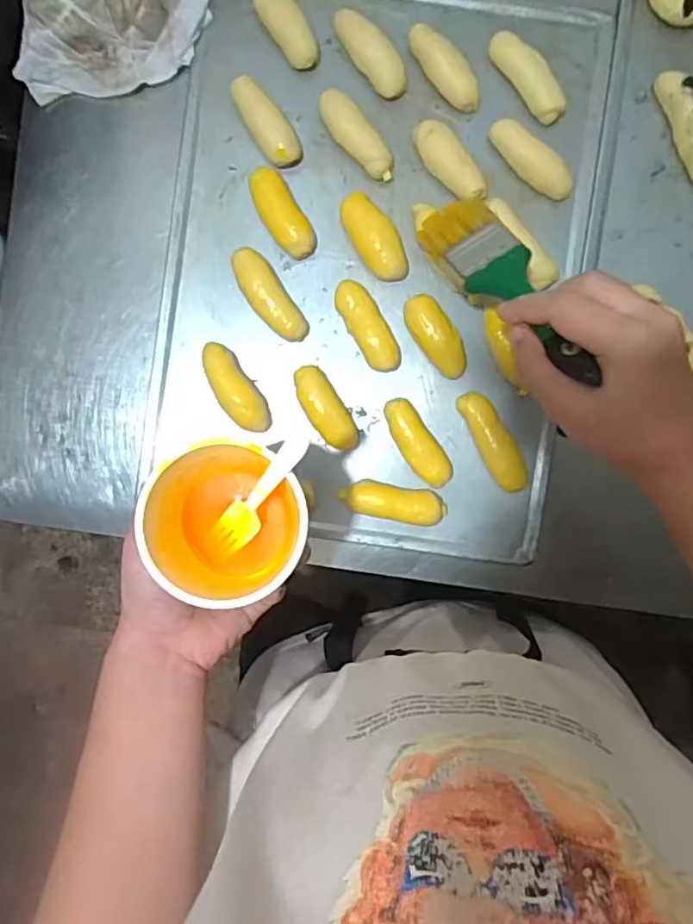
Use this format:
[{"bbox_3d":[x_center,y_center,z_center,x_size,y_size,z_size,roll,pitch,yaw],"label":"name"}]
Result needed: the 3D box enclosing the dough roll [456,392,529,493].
[{"bbox_3d":[0.119,-0.016,0.497,0.029,0.019,0.087,-29,93,2],"label":"dough roll"}]

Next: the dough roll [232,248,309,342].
[{"bbox_3d":[-0.062,-0.131,0.492,0.028,0.020,0.081,-35,93,2],"label":"dough roll"}]

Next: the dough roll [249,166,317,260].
[{"bbox_3d":[-0.051,-0.195,0.489,0.030,0.018,0.072,-32,93,2],"label":"dough roll"}]

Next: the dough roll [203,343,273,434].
[{"bbox_3d":[-0.090,-0.058,0.497,0.029,0.020,0.077,-36,93,2],"label":"dough roll"}]

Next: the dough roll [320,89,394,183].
[{"bbox_3d":[0.009,-0.256,0.487,0.027,0.016,0.079,-40,93,3],"label":"dough roll"}]

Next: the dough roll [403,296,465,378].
[{"bbox_3d":[0.072,-0.099,0.488,0.030,0.024,0.070,-33,93,2],"label":"dough roll"}]

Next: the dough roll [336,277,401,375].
[{"bbox_3d":[0.017,-0.108,0.493,0.029,0.018,0.078,-31,93,2],"label":"dough roll"}]

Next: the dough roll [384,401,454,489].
[{"bbox_3d":[0.057,-0.015,0.496,0.028,0.021,0.079,-35,93,2],"label":"dough roll"}]

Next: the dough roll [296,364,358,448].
[{"bbox_3d":[-0.017,-0.043,0.498,0.028,0.018,0.074,-33,93,2],"label":"dough roll"}]

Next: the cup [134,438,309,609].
[{"bbox_3d":[-0.072,0.039,0.373,0.092,0.083,0.085,0,94,0],"label":"cup"}]

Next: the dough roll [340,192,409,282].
[{"bbox_3d":[0.023,-0.175,0.486,0.032,0.021,0.071,-35,93,2],"label":"dough roll"}]

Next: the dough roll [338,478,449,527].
[{"bbox_3d":[0.039,0.032,0.498,0.086,0.023,0.028,12,94,-1],"label":"dough roll"}]

